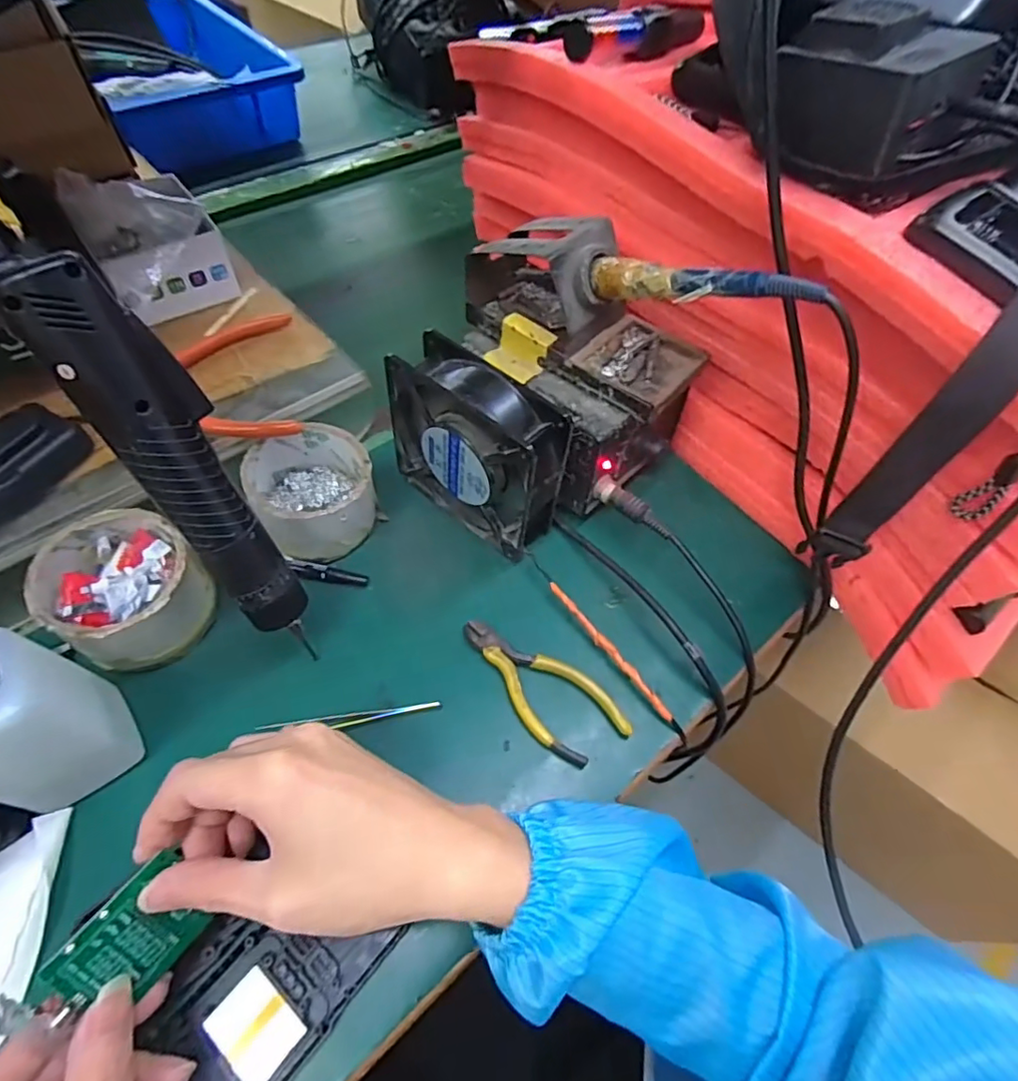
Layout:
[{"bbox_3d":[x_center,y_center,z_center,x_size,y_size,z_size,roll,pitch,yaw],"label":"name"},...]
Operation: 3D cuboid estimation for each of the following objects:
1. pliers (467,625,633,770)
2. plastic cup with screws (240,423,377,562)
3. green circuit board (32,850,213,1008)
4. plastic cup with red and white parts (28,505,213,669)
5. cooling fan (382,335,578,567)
[{"bbox_3d":[0.019,0.088,0.367,0.050,0.010,0.114,-35,66,-24],"label":"pliers"},{"bbox_3d":[-0.138,-0.035,0.406,0.082,0.051,0.085,-20,61,-17],"label":"plastic cup with screws"},{"bbox_3d":[-0.159,0.170,0.246,0.004,0.045,0.052,-6,24,40],"label":"green circuit board"},{"bbox_3d":[-0.227,0.031,0.349,0.076,0.055,0.084,-37,67,-25],"label":"plastic cup with red and white parts"},{"bbox_3d":[-0.023,-0.062,0.393,0.121,0.120,0.044,34,61,17],"label":"cooling fan"}]

